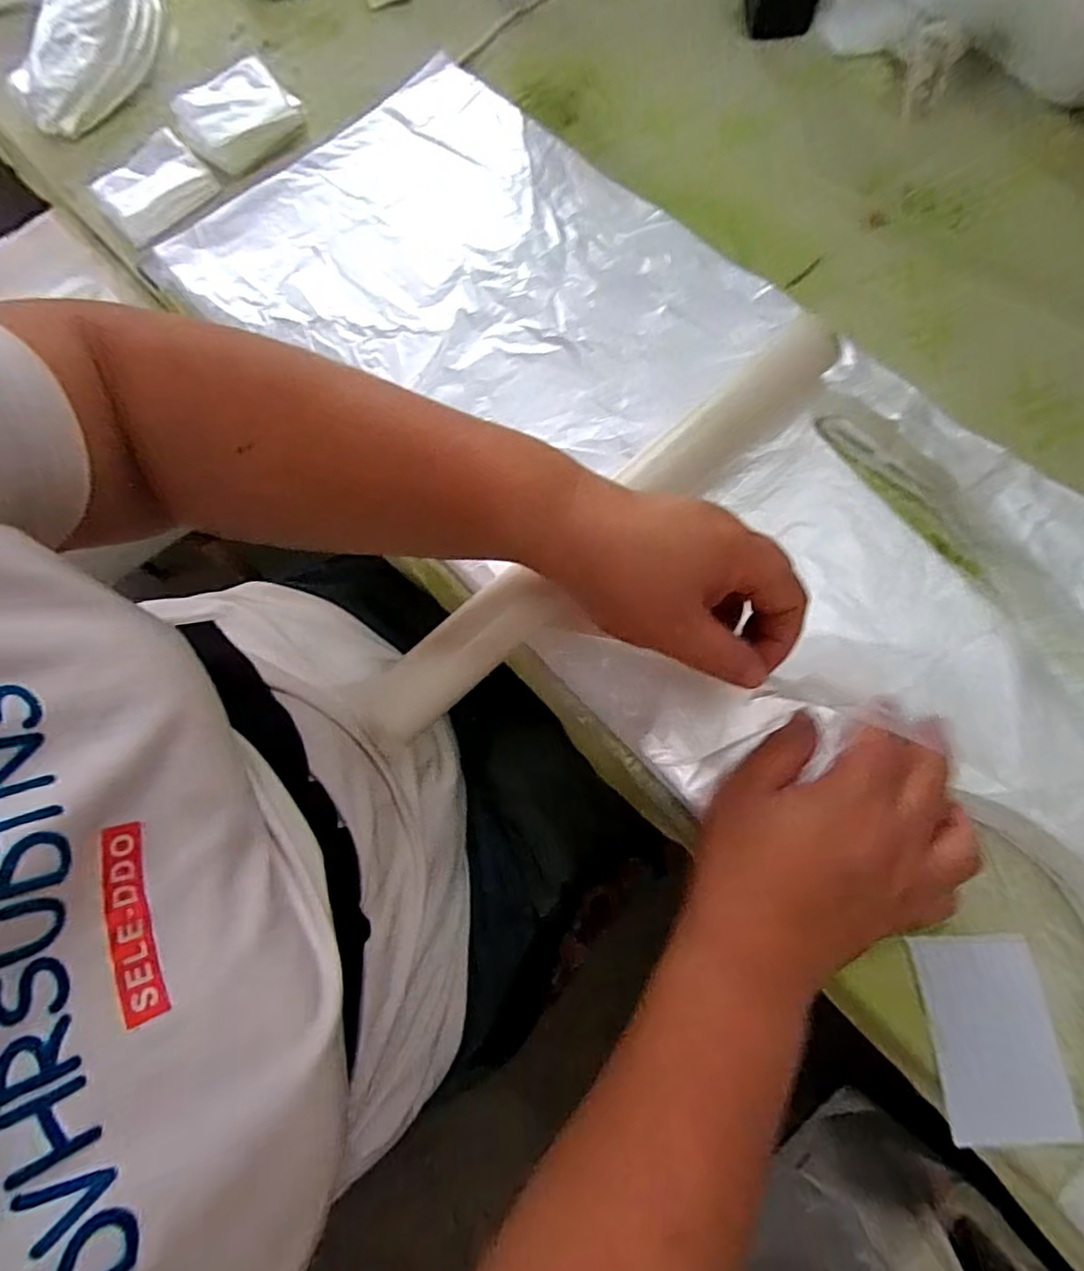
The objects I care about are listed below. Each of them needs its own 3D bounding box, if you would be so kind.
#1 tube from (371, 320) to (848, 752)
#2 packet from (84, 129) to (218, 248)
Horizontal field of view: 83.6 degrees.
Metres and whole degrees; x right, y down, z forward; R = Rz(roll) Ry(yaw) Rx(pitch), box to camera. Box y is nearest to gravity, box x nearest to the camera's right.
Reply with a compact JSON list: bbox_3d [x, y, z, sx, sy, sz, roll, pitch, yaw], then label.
[{"bbox_3d":[0.043,-0.067,0.362,0.352,0.040,0.036,-42,75,-9],"label":"tube"},{"bbox_3d":[-0.318,-0.368,0.501,0.088,0.024,0.075,-43,74,-11],"label":"packet"}]

